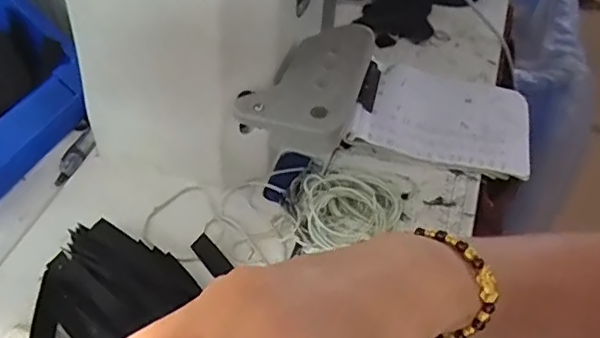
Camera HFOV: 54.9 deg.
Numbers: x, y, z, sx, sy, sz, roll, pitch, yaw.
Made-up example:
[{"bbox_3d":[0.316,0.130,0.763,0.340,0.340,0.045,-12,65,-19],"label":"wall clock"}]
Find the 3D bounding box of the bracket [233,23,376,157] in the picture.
[{"bbox_3d":[0.007,-0.062,0.392,0.069,0.024,0.119,10,49,15],"label":"bracket"}]

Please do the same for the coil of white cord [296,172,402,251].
[{"bbox_3d":[0.037,0.027,0.419,0.070,0.009,0.068,0,48,0],"label":"coil of white cord"}]

